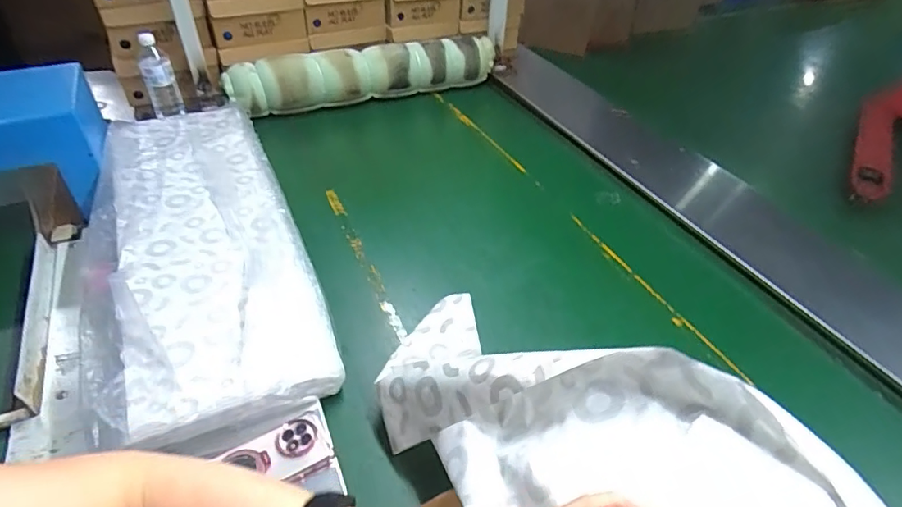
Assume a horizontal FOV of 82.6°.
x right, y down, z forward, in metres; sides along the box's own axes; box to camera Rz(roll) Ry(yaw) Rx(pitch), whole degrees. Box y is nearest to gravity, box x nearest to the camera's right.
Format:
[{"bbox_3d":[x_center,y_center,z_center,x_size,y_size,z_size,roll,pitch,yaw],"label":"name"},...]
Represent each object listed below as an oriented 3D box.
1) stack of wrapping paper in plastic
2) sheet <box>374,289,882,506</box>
[{"bbox_3d":[-0.481,-0.052,0.972,0.333,0.076,0.916,-16,43,-22],"label":"stack of wrapping paper in plastic"},{"bbox_3d":[0.097,0.179,0.507,0.177,0.173,0.693,-20,21,-25],"label":"sheet"}]

